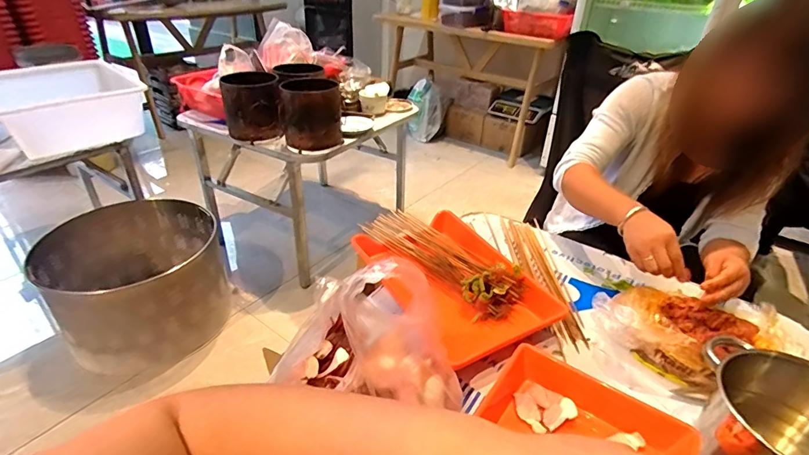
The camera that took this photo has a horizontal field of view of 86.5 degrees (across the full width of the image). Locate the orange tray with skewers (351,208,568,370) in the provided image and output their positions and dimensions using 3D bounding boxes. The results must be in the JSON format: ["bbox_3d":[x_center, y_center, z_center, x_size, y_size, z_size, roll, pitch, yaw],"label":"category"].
[{"bbox_3d":[0.072,0.066,0.804,0.241,0.072,0.391,-15,37,-25],"label":"orange tray with skewers"}]

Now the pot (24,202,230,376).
[{"bbox_3d":[-0.828,0.160,1.353,0.480,0.312,0.421,-20,39,-31],"label":"pot"}]

